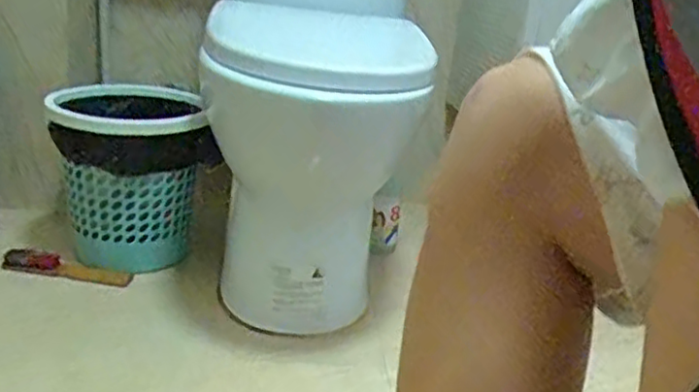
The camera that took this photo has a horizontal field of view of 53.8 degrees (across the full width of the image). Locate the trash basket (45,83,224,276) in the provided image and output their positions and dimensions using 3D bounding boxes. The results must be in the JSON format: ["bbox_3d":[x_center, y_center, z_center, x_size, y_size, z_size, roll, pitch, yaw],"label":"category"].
[{"bbox_3d":[-0.384,-0.031,1.188,0.229,0.277,0.243,-3,19,-26],"label":"trash basket"}]

